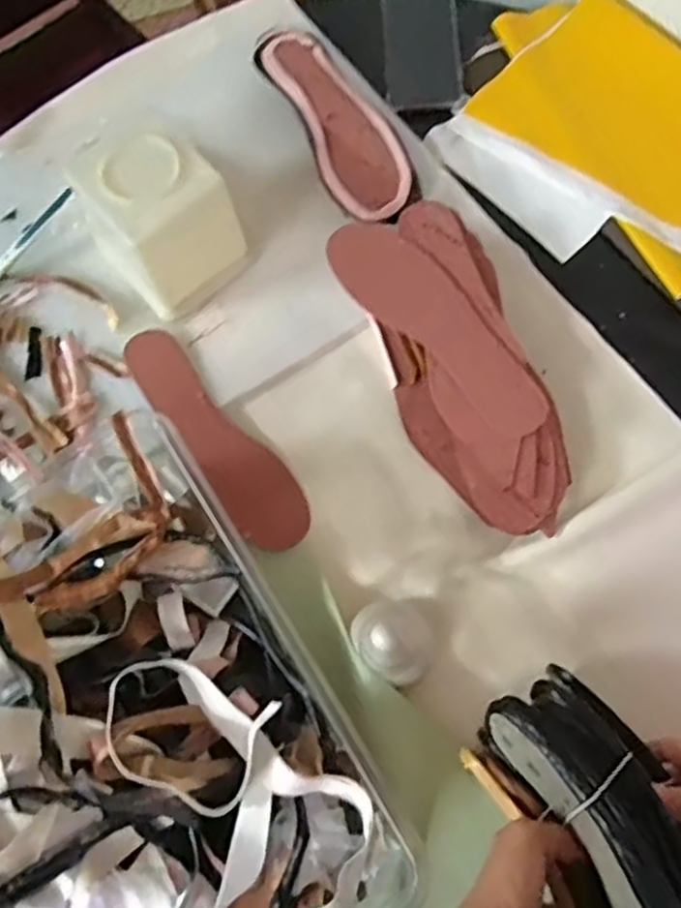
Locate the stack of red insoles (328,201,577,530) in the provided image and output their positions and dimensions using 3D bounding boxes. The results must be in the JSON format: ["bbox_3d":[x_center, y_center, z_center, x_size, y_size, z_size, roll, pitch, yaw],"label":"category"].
[{"bbox_3d":[0.104,-0.076,0.599,0.123,0.053,0.295,-24,70,-5],"label":"stack of red insoles"}]

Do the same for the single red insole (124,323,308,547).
[{"bbox_3d":[-0.109,-0.017,0.623,0.062,0.011,0.236,-33,75,-15],"label":"single red insole"}]

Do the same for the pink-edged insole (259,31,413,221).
[{"bbox_3d":[-0.001,-0.325,0.697,0.077,0.029,0.233,-25,71,-5],"label":"pink-edged insole"}]

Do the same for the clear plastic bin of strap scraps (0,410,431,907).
[{"bbox_3d":[-0.168,0.183,0.495,0.282,0.095,0.414,-31,71,-11],"label":"clear plastic bin of strap scraps"}]

